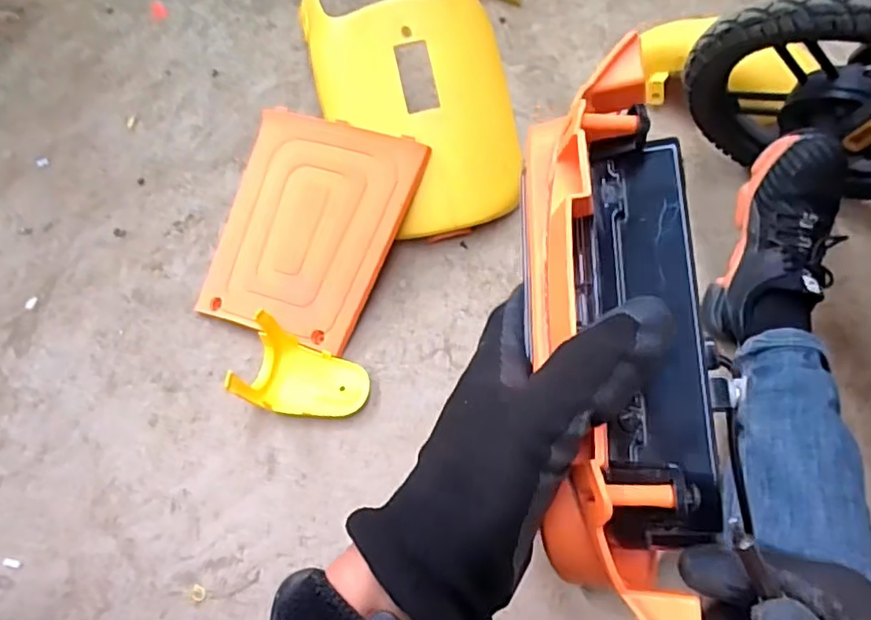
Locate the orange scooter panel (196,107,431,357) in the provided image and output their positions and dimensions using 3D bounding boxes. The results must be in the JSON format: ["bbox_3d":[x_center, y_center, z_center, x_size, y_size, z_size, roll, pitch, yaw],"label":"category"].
[{"bbox_3d":[-0.187,-0.123,0.870,0.259,0.028,0.326,18,82,12],"label":"orange scooter panel"}]

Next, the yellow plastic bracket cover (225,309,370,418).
[{"bbox_3d":[-0.167,0.083,0.769,0.146,0.081,0.106,11,61,11],"label":"yellow plastic bracket cover"}]

